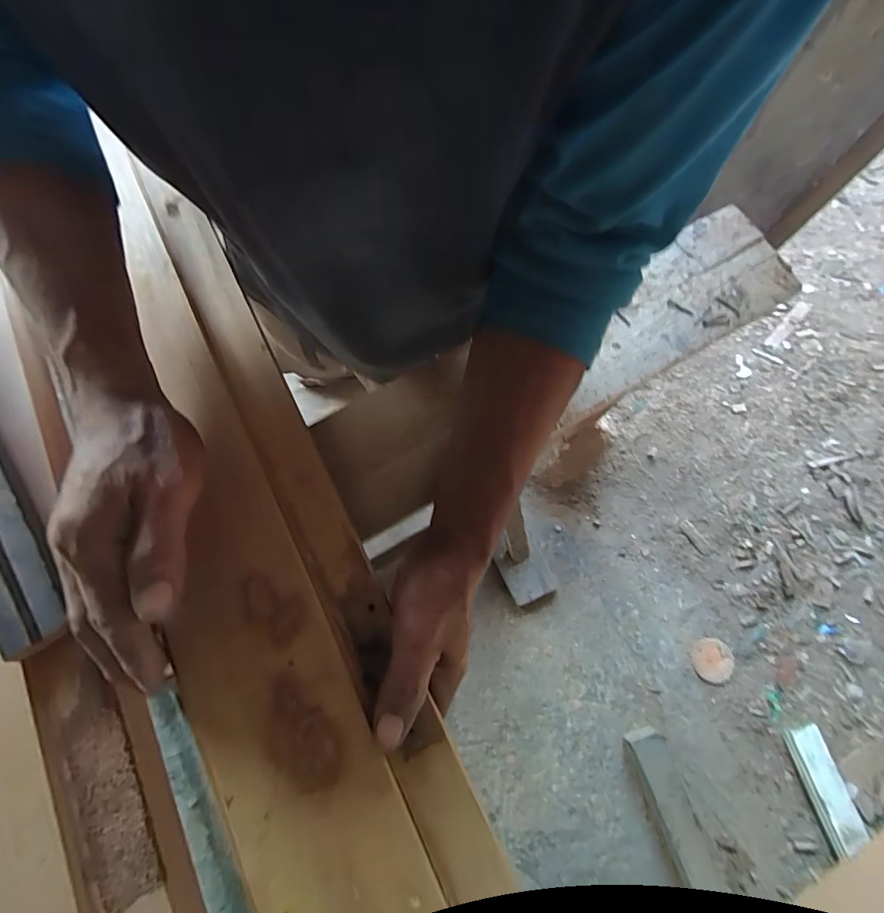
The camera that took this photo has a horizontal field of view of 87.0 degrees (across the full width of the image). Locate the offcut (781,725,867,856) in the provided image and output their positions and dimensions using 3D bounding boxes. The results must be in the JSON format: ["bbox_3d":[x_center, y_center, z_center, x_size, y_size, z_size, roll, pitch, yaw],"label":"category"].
[{"bbox_3d":[0.878,0.757,1.064,0.085,0.020,0.267,-16,78,-5],"label":"offcut"}]

